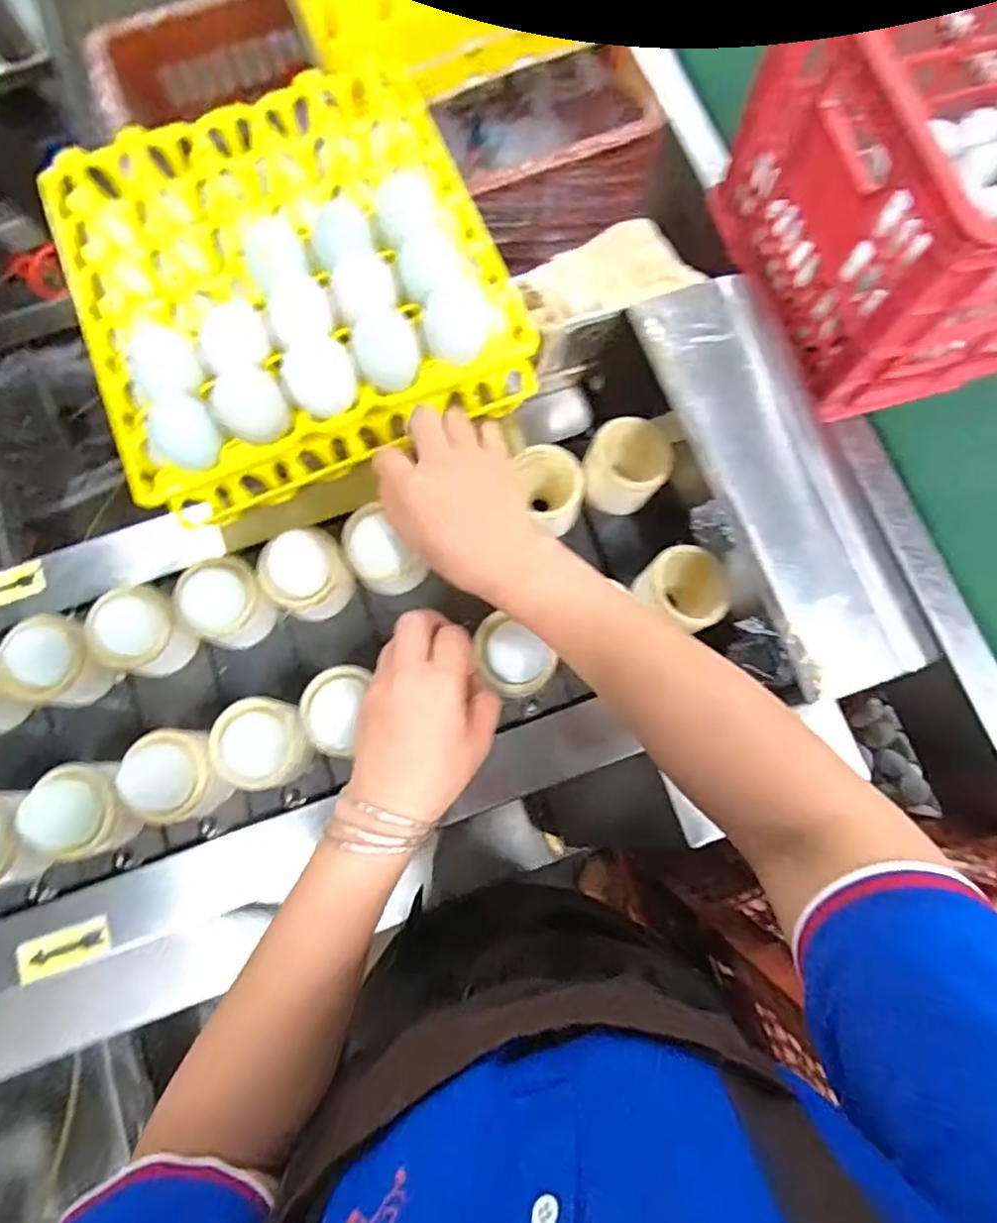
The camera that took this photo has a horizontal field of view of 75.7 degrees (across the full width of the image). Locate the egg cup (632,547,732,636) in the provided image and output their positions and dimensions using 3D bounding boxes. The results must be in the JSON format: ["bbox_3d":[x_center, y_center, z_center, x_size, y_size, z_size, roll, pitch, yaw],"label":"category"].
[{"bbox_3d":[0.138,-0.019,0.476,0.061,0.053,0.063,0,79,1],"label":"egg cup"}]

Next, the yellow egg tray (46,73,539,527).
[{"bbox_3d":[-0.160,-0.254,0.483,0.291,0.104,0.287,-21,79,-3],"label":"yellow egg tray"}]

